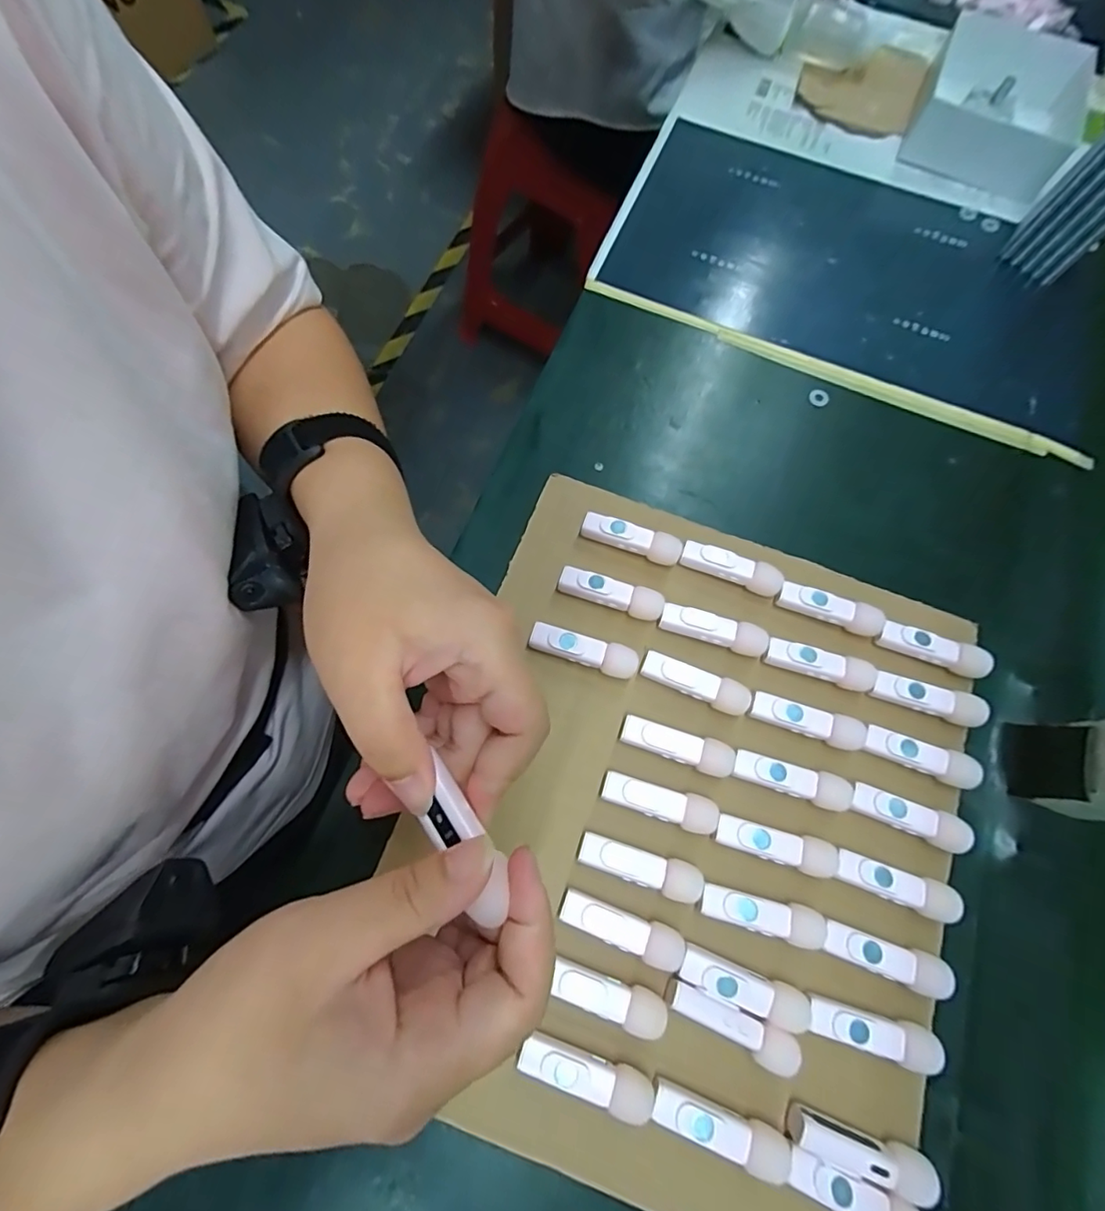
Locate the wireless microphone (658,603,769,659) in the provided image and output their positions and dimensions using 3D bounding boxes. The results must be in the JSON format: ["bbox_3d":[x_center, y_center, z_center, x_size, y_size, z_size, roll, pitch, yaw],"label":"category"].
[{"bbox_3d":[0.098,0.015,0.336,0.064,0.016,0.017,18,71,4],"label":"wireless microphone"}]

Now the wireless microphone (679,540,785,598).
[{"bbox_3d":[0.113,-0.023,0.349,0.064,0.018,0.016,21,71,5],"label":"wireless microphone"}]

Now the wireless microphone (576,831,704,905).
[{"bbox_3d":[0.046,0.138,0.290,0.065,0.012,0.018,18,71,4],"label":"wireless microphone"}]

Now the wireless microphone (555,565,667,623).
[{"bbox_3d":[0.036,-0.007,0.341,0.065,0.018,0.016,20,71,5],"label":"wireless microphone"}]

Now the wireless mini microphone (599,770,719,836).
[{"bbox_3d":[0.059,0.108,0.302,0.063,0.010,0.018,19,71,4],"label":"wireless mini microphone"}]

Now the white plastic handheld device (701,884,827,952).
[{"bbox_3d":[0.109,0.161,0.285,0.063,0.014,0.018,16,71,4],"label":"white plastic handheld device"}]

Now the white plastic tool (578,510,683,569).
[{"bbox_3d":[0.051,-0.042,0.354,0.065,0.017,0.016,18,71,4],"label":"white plastic tool"}]

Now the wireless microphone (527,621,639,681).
[{"bbox_3d":[0.018,0.028,0.327,0.064,0.015,0.018,18,71,4],"label":"wireless microphone"}]

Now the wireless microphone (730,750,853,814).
[{"bbox_3d":[0.134,0.098,0.306,0.066,0.009,0.018,17,71,4],"label":"wireless microphone"}]

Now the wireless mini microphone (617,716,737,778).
[{"bbox_3d":[0.071,0.081,0.311,0.064,0.012,0.018,16,71,4],"label":"wireless mini microphone"}]

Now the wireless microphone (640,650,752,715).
[{"bbox_3d":[0.084,0.046,0.323,0.063,0.013,0.017,23,72,6],"label":"wireless microphone"}]

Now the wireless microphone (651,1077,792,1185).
[{"bbox_3d":[0.077,0.243,0.255,0.065,0.014,0.017,22,72,5],"label":"wireless microphone"}]

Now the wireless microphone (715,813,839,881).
[{"bbox_3d":[0.121,0.129,0.296,0.063,0.013,0.018,18,71,4],"label":"wireless microphone"}]

